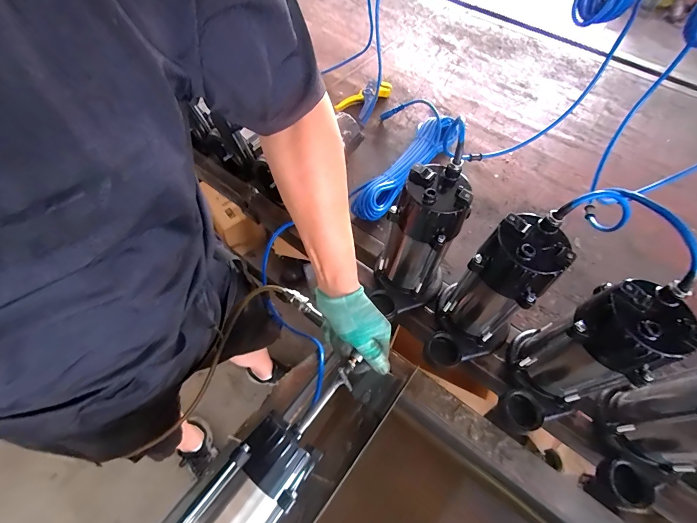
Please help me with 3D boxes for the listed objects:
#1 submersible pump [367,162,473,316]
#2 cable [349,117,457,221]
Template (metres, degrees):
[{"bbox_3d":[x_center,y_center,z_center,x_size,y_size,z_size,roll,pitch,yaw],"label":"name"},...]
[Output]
[{"bbox_3d":[0.105,-0.017,0.520,0.110,0.246,0.143,16,60,7],"label":"submersible pump"},{"bbox_3d":[0.128,-0.206,0.747,0.095,0.054,0.348,30,62,15],"label":"cable"}]

